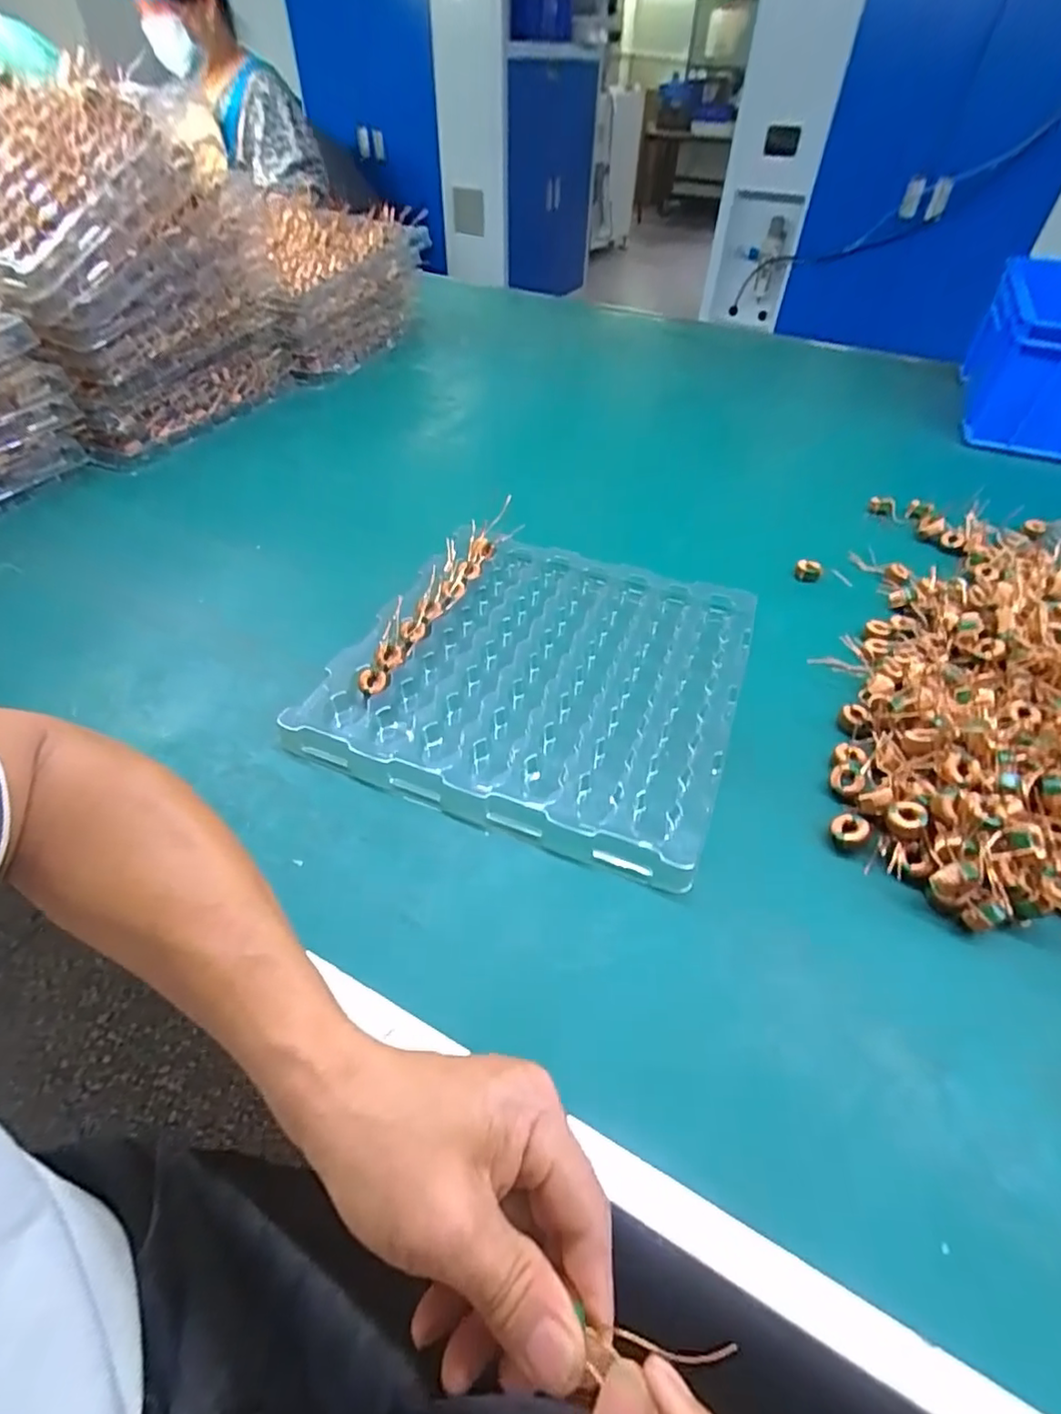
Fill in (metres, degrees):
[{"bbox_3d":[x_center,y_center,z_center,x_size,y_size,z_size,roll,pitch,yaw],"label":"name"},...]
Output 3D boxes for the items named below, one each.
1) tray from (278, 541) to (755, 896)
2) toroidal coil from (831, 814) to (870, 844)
[{"bbox_3d":[0.012,-0.033,0.465,0.285,0.019,0.289,18,50,13],"label":"tray"},{"bbox_3d":[0.200,0.076,0.374,0.018,0.012,0.020,-35,59,-29],"label":"toroidal coil"}]

